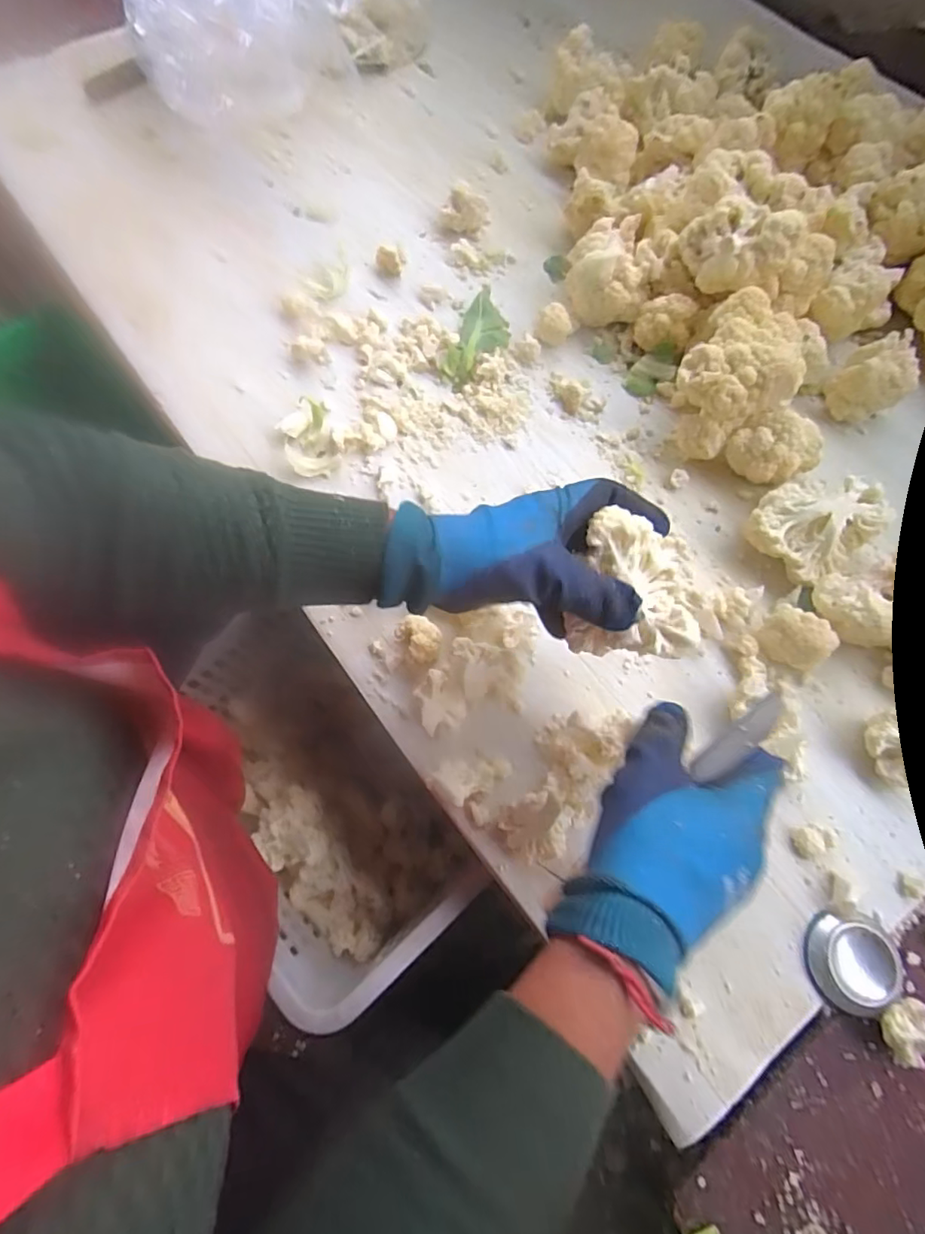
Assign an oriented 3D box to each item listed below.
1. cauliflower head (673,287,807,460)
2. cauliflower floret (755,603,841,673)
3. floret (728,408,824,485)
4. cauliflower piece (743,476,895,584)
[{"bbox_3d":[0.260,-0.223,0.548,0.106,0.098,0.128,34,72,14],"label":"cauliflower head"},{"bbox_3d":[0.278,0.018,0.472,0.053,0.043,0.041,35,72,15],"label":"cauliflower floret"},{"bbox_3d":[0.299,-0.161,0.536,0.076,0.067,0.061,39,73,16],"label":"floret"},{"bbox_3d":[0.317,-0.083,0.514,0.111,0.054,0.086,-34,72,-13],"label":"cauliflower piece"}]

